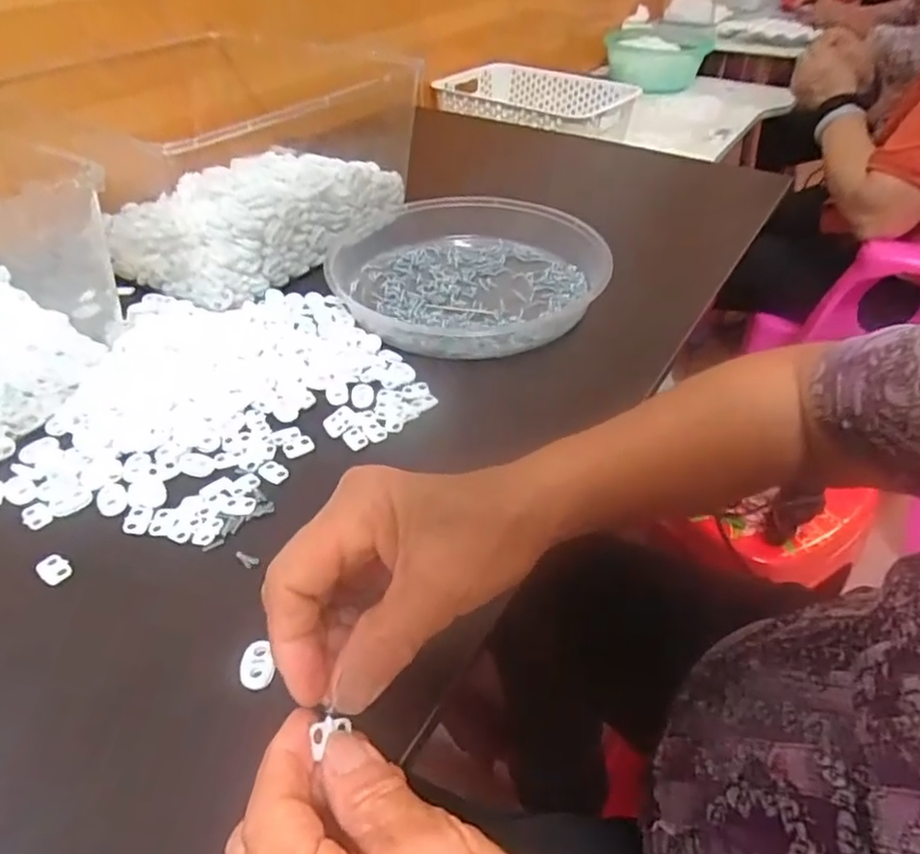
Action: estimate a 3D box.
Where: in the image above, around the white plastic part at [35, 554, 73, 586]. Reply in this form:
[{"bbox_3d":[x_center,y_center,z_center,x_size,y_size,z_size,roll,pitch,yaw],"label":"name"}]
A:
[{"bbox_3d":[-0.213,0.074,0.328,0.019,0.004,0.013,31,50,29],"label":"white plastic part"}]

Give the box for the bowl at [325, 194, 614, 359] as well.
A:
[{"bbox_3d":[0.004,-0.139,0.542,0.227,0.037,0.219,-1,42,-2],"label":"bowl"}]

